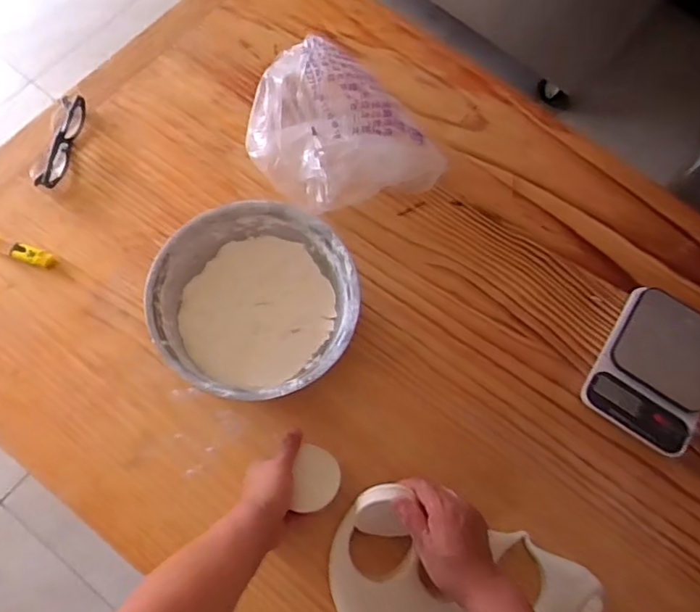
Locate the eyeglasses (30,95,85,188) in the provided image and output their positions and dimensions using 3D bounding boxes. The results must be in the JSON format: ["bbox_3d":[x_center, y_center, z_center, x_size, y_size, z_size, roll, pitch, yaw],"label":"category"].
[{"bbox_3d":[-0.416,-0.239,0.805,0.047,0.027,0.147,12,71,0],"label":"eyeglasses"}]

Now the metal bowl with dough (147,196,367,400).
[{"bbox_3d":[-0.114,-0.004,0.701,0.237,0.099,0.240,1,71,-4],"label":"metal bowl with dough"}]

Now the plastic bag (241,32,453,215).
[{"bbox_3d":[-0.015,-0.225,0.784,0.250,0.112,0.193,38,73,8],"label":"plastic bag"}]

